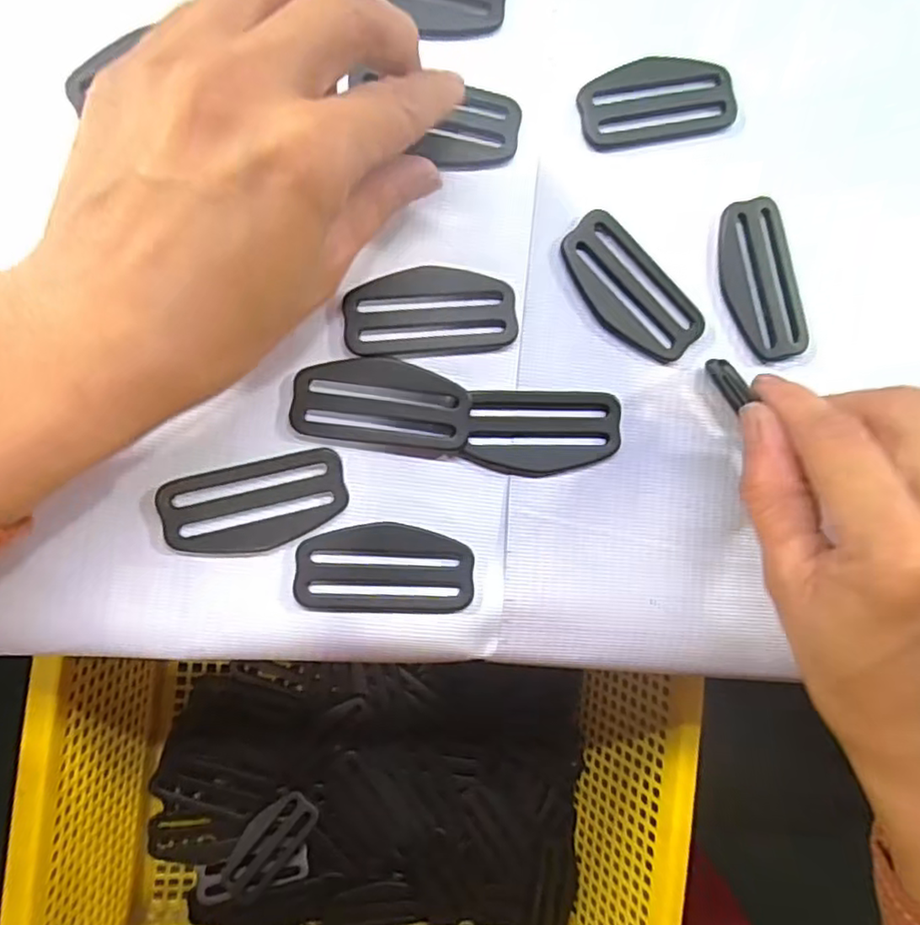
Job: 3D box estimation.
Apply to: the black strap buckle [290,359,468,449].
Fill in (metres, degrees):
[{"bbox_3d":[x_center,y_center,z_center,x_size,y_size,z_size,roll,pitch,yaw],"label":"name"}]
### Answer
[{"bbox_3d":[-0.026,-0.020,0.213,0.058,0.005,0.028,7,90,-7],"label":"black strap buckle"}]

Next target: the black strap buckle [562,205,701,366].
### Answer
[{"bbox_3d":[0.061,-0.062,0.225,0.059,0.004,0.028,45,86,-5],"label":"black strap buckle"}]

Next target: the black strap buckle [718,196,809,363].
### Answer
[{"bbox_3d":[0.111,-0.067,0.232,0.027,0.004,0.058,-16,92,-6],"label":"black strap buckle"}]

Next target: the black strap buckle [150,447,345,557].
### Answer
[{"bbox_3d":[-0.067,0.014,0.208,0.058,0.004,0.029,-13,92,-6],"label":"black strap buckle"}]

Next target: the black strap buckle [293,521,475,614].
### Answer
[{"bbox_3d":[-0.025,0.036,0.213,0.058,0.004,0.030,2,90,-7],"label":"black strap buckle"}]

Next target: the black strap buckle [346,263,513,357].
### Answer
[{"bbox_3d":[-0.010,-0.052,0.216,0.058,0.005,0.029,-6,91,-6],"label":"black strap buckle"}]

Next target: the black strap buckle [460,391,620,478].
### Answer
[{"bbox_3d":[0.030,-0.010,0.222,0.054,0.005,0.029,0,91,-6],"label":"black strap buckle"}]

